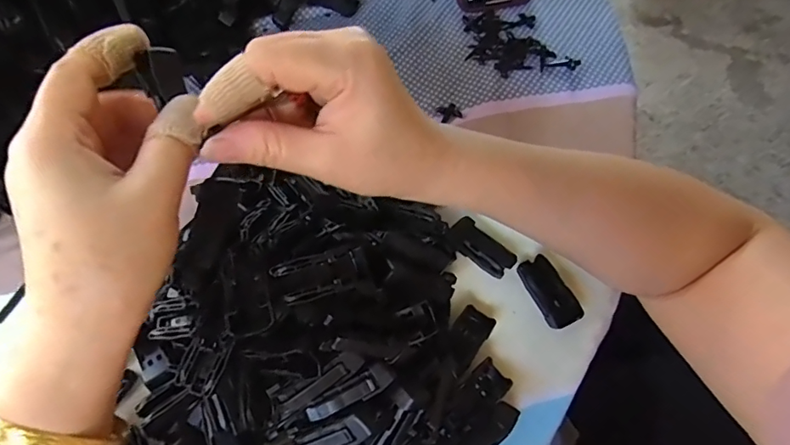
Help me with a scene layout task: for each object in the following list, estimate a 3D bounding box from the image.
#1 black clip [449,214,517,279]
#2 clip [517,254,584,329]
[{"bbox_3d":[0.057,0.015,0.322,0.045,0.012,0.021,37,66,2],"label":"black clip"},{"bbox_3d":[0.096,0.043,0.312,0.022,0.011,0.047,-22,62,-11],"label":"clip"}]

